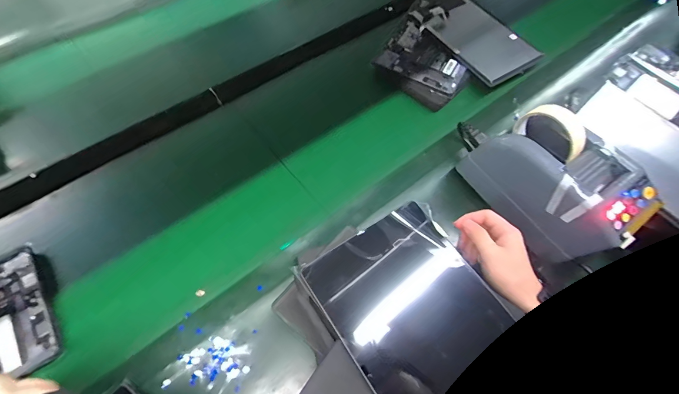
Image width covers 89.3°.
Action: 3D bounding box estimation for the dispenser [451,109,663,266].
[{"bbox_3d":[0.274,-0.035,0.486,0.120,0.160,0.244,-41,69,-21],"label":"dispenser"}]

